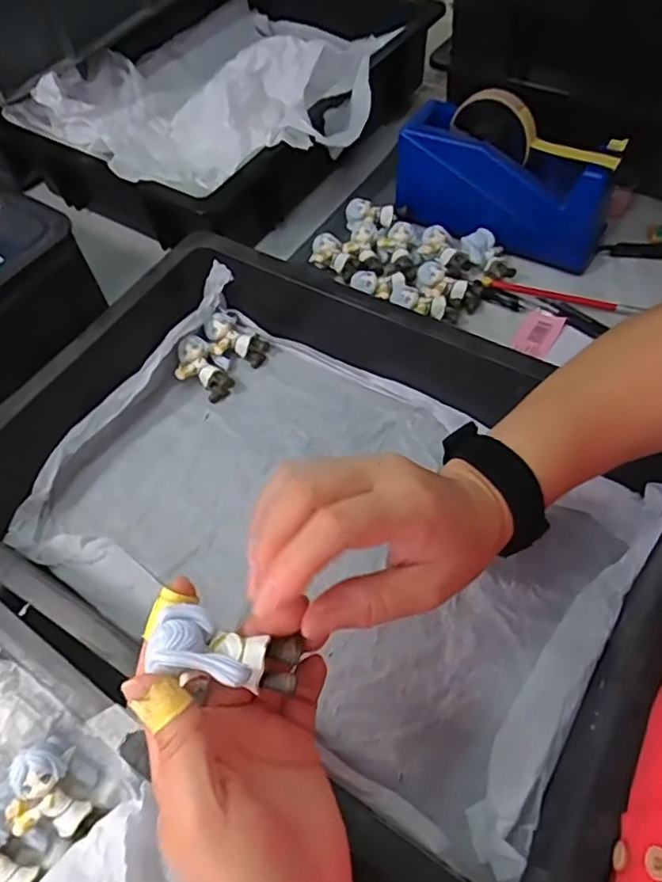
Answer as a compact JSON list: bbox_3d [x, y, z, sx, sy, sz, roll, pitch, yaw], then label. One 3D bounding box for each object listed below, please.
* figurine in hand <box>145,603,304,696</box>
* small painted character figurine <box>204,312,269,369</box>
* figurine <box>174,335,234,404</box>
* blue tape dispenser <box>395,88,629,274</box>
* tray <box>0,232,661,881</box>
[{"bbox_3d":[-0.043,0.084,0.248,0.055,0.025,0.028,10,58,10],"label":"figurine in hand"},{"bbox_3d":[-0.086,-0.092,0.556,0.060,0.018,0.037,33,62,-4],"label":"small painted character figurine"},{"bbox_3d":[-0.114,-0.063,0.543,0.037,0.017,0.063,-37,82,-19],"label":"figurine"},{"bbox_3d":[0.154,-0.245,0.558,0.197,0.124,0.056,21,61,16],"label":"blue tape dispenser"},{"bbox_3d":[-0.012,0.047,0.428,0.442,0.100,0.303,28,63,20],"label":"tray"}]

